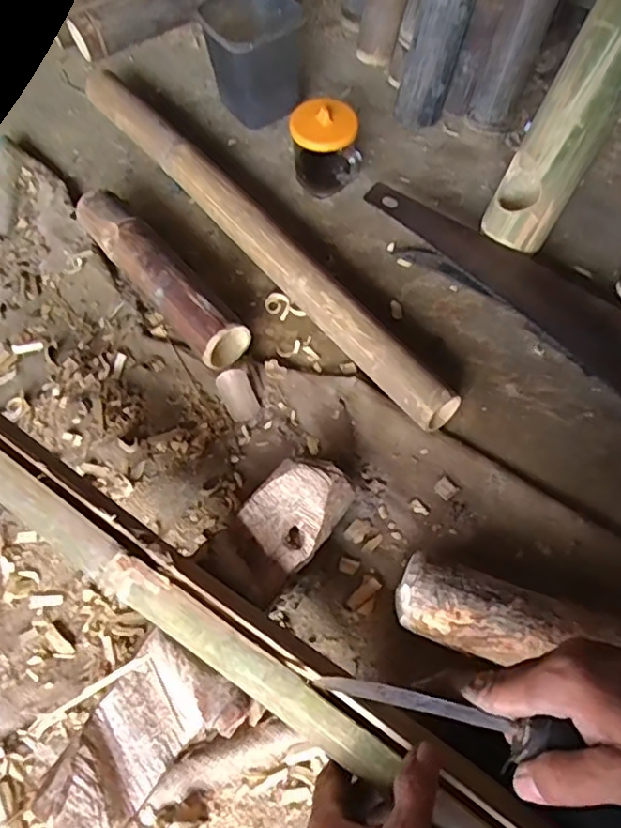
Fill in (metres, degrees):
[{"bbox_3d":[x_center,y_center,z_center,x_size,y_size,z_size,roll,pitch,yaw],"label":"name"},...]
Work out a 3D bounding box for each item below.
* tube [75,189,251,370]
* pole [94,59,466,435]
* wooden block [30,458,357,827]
[{"bbox_3d":[-0.171,-0.154,0.674,0.056,0.052,0.264,-37,67,-17],"label":"tube"},{"bbox_3d":[-0.074,-0.220,0.712,0.051,0.053,0.648,-37,67,-17],"label":"pole"},{"bbox_3d":[-0.072,0.173,0.487,0.085,0.062,0.315,27,66,14],"label":"wooden block"}]

